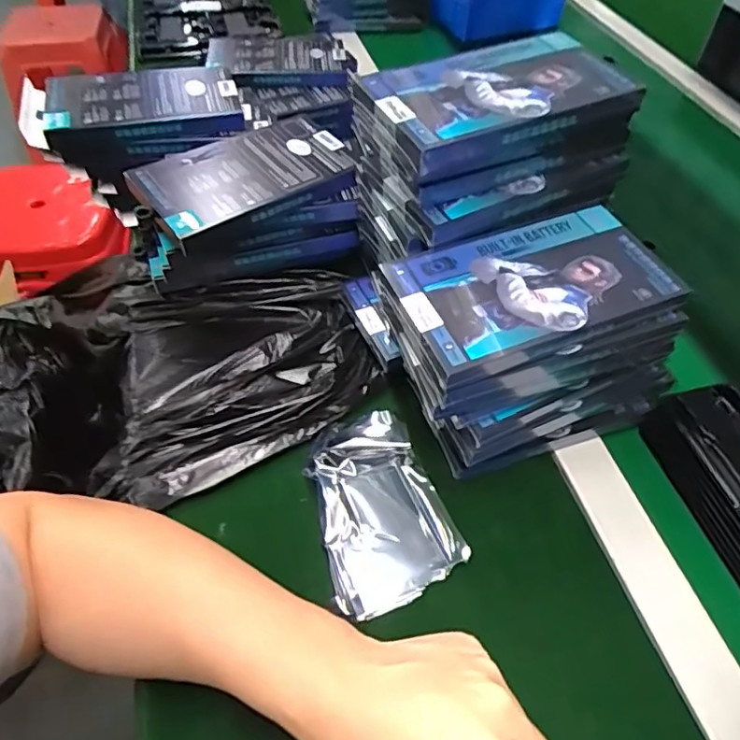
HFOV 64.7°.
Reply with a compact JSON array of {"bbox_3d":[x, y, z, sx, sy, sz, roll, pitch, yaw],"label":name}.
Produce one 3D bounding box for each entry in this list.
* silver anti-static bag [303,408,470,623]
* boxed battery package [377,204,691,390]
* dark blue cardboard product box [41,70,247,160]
[{"bbox_3d":[0.004,0.093,0.402,0.086,0.016,0.130,-16,53,-14],"label":"silver anti-static bag"},{"bbox_3d":[0.100,-0.053,0.364,0.166,0.017,0.093,-17,55,-15],"label":"boxed battery package"},{"bbox_3d":[-0.208,-0.244,0.538,0.169,0.030,0.101,-10,52,-9],"label":"dark blue cardboard product box"}]

